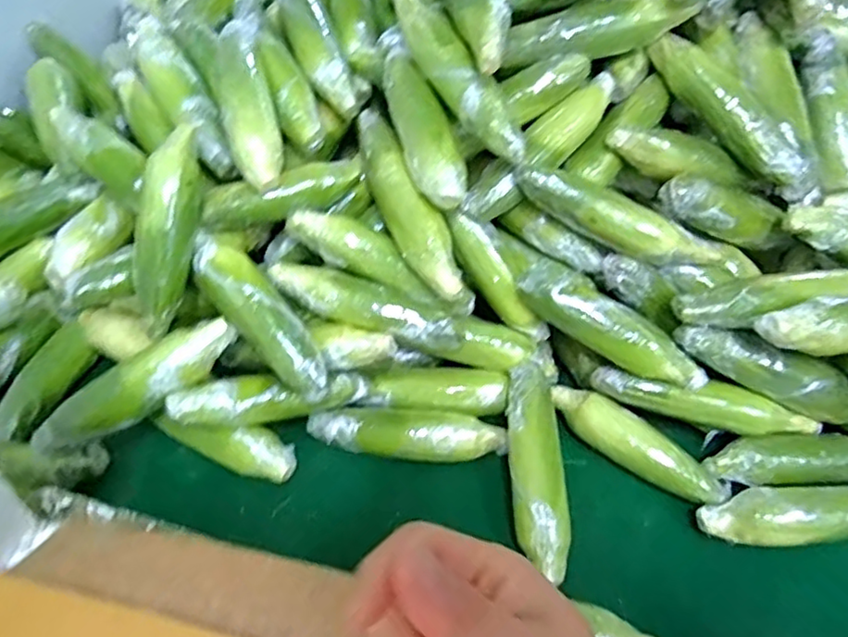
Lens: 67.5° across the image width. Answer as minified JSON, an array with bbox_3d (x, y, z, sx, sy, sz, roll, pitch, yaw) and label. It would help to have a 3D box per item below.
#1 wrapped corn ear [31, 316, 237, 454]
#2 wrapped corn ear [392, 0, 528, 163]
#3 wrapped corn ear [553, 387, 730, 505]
[{"bbox_3d":[-0.285,0.069,0.635,0.214,0.043,0.049,-32,56,-5],"label":"wrapped corn ear"},{"bbox_3d":[0.026,-0.269,0.663,0.042,0.046,0.263,-23,68,-22],"label":"wrapped corn ear"},{"bbox_3d":[0.233,0.136,0.700,0.203,0.042,0.042,28,53,19],"label":"wrapped corn ear"}]

